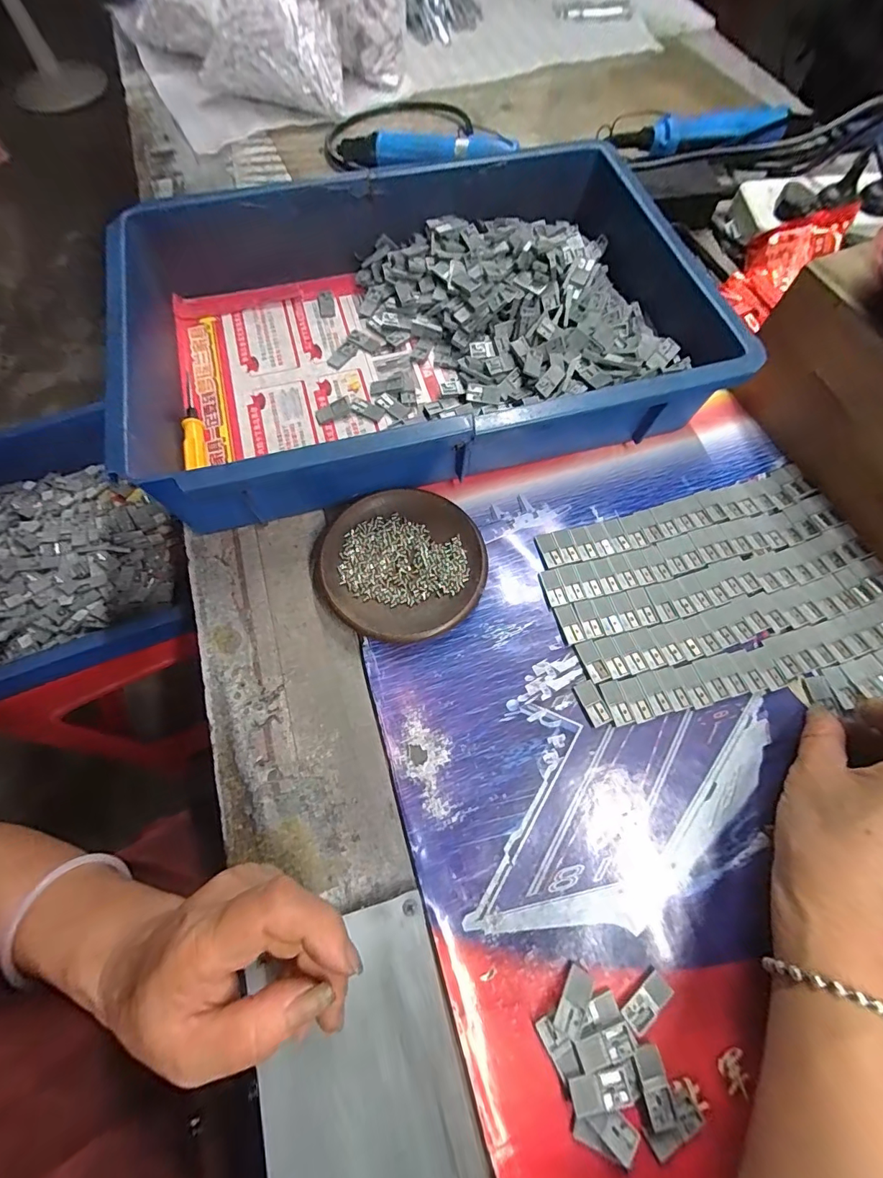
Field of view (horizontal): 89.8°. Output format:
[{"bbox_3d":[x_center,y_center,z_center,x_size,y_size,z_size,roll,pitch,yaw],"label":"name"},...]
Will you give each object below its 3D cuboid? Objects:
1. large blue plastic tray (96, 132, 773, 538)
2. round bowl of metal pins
[{"bbox_3d":[-0.016,-0.218,0.361,0.436,0.076,0.298,-14,69,-7],"label":"large blue plastic tray"},{"bbox_3d":[-0.026,-0.017,0.312,0.112,0.020,0.109,0,68,-1],"label":"round bowl of metal pins"}]

